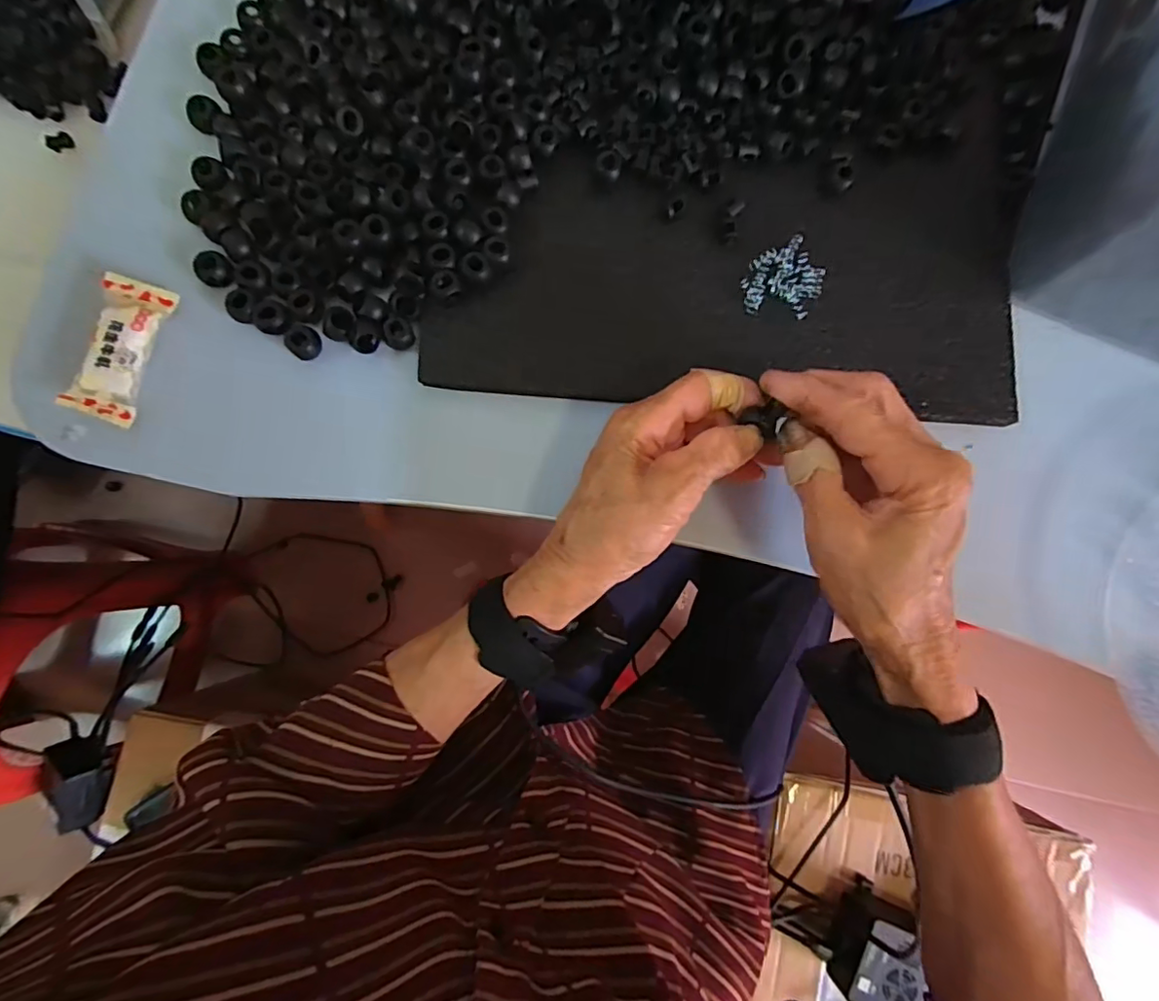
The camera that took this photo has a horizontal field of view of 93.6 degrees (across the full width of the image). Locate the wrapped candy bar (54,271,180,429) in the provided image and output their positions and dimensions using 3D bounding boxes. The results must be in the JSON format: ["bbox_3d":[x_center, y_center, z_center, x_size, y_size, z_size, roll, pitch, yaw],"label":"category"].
[{"bbox_3d":[-0.237,-0.079,0.279,0.029,0.015,0.076,11,82,-1],"label":"wrapped candy bar"}]

